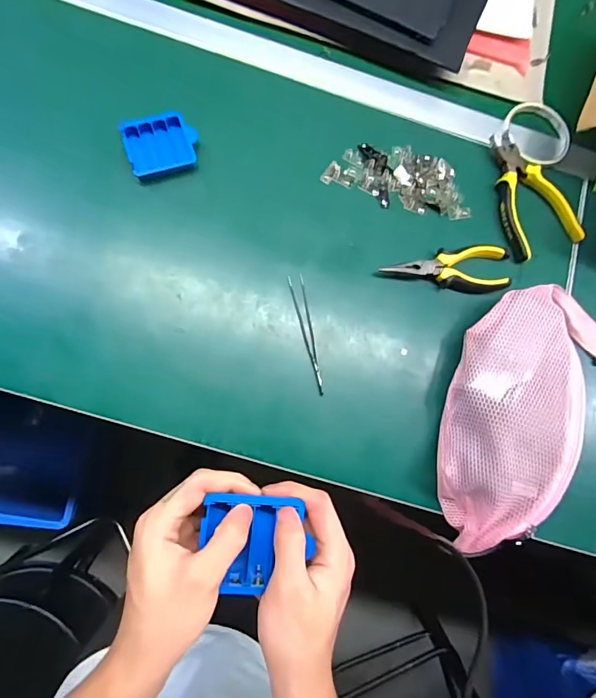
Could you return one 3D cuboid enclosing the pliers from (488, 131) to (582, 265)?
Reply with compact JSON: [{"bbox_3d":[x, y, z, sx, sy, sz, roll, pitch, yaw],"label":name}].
[{"bbox_3d":[0.281,-0.192,0.534,0.091,0.017,0.156,-17,82,-10],"label":"pliers"}]

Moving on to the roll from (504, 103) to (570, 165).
[{"bbox_3d":[0.310,-0.276,0.553,0.094,0.015,0.086,1,79,-7],"label":"roll"}]

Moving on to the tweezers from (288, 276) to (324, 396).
[{"bbox_3d":[0.010,-0.017,0.481,0.017,0.006,0.134,-9,81,-9],"label":"tweezers"}]

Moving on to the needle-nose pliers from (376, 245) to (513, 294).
[{"bbox_3d":[0.174,-0.089,0.509,0.152,0.026,0.056,-5,80,-8],"label":"needle-nose pliers"}]

